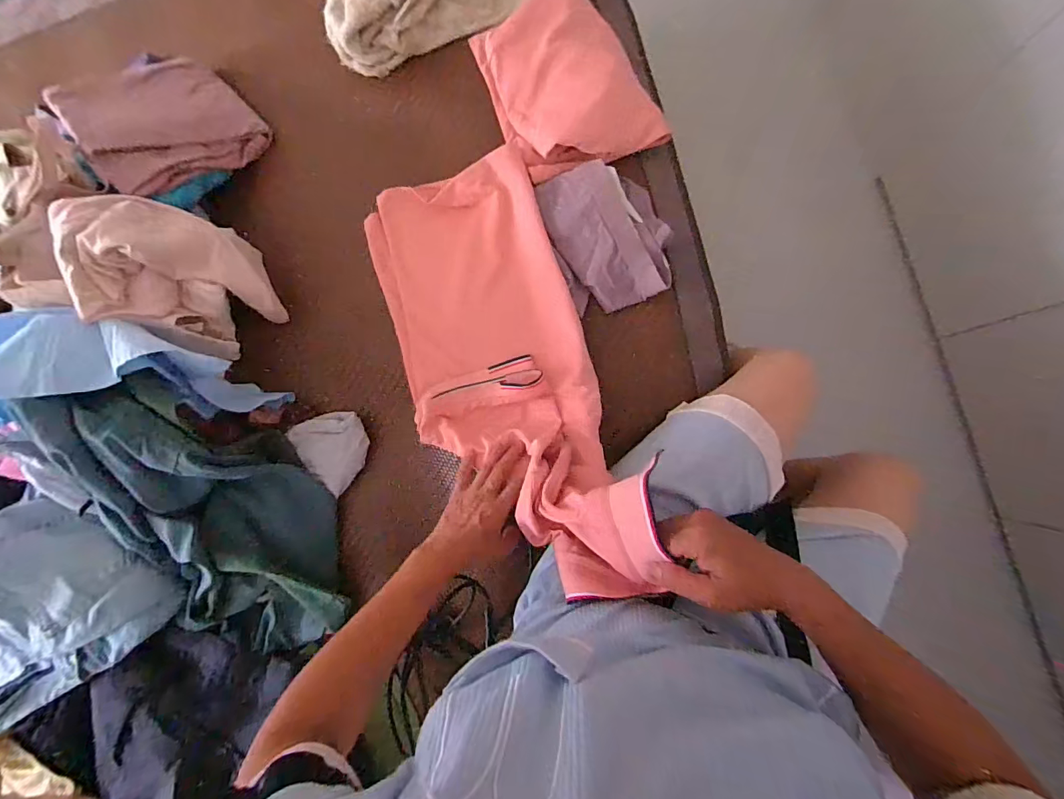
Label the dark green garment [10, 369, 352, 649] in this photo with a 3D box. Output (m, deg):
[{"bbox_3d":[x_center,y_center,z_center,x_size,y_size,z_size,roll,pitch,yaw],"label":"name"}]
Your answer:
[{"bbox_3d":[-0.385,0.151,0.527,0.210,0.172,0.351,-31,81,5],"label":"dark green garment"}]

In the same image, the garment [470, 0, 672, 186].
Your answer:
[{"bbox_3d":[0.040,-0.397,0.569,0.178,0.044,0.229,-28,82,5],"label":"garment"}]

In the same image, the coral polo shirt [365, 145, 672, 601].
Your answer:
[{"bbox_3d":[-0.042,-0.049,0.524,0.244,0.162,0.537,-25,69,5],"label":"coral polo shirt"}]

